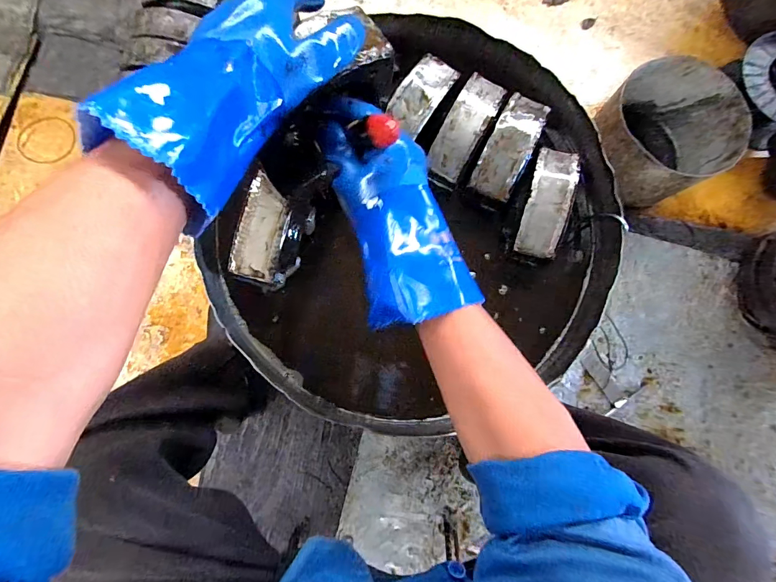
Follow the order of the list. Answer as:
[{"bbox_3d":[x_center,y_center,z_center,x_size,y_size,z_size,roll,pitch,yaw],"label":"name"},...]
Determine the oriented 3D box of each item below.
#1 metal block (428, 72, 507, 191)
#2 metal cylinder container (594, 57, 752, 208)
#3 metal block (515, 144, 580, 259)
[{"bbox_3d":[0.112,-0.238,0.538,0.059,0.040,0.163,29,84,0],"label":"metal block"},{"bbox_3d":[0.655,-0.374,0.922,0.287,0.223,0.287,0,84,-3],"label":"metal cylinder container"},{"bbox_3d":[0.226,-0.126,0.516,0.057,0.027,0.152,15,84,-1],"label":"metal block"}]

